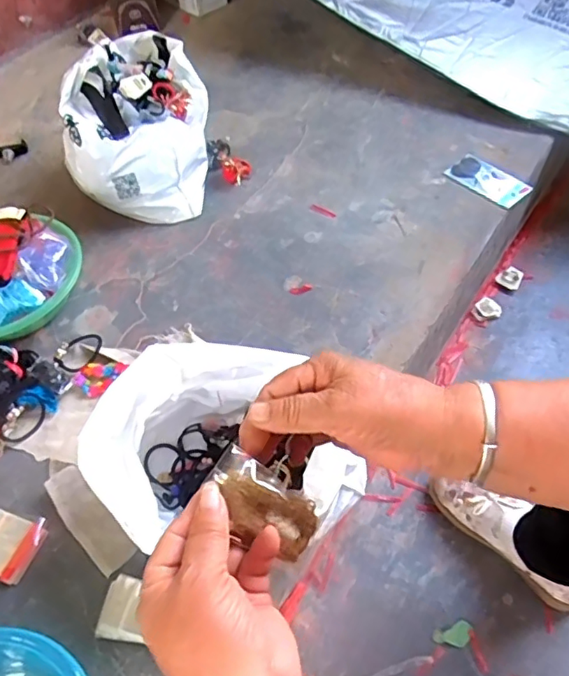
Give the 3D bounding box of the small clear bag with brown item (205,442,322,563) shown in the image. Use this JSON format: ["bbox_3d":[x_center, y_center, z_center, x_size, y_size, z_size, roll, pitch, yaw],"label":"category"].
[{"bbox_3d":[-0.015,0.101,0.321,0.071,0.011,0.043,37,71,-3],"label":"small clear bag with brown item"}]

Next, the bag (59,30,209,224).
[{"bbox_3d":[-0.251,-0.388,0.951,0.216,0.198,0.338,-6,54,-1],"label":"bag"}]

